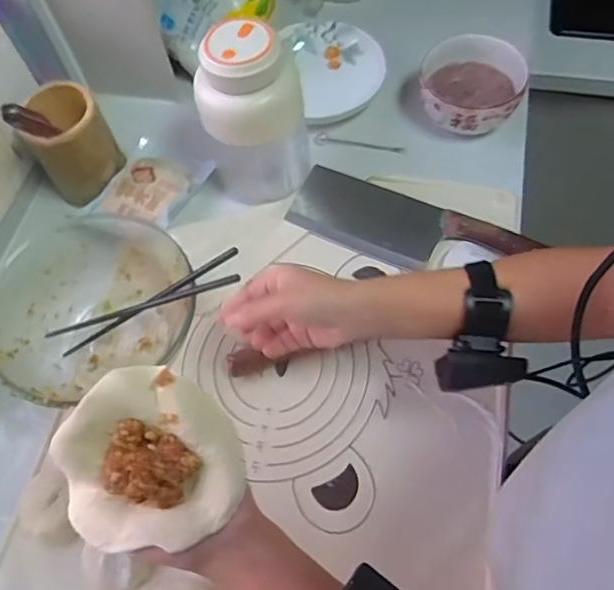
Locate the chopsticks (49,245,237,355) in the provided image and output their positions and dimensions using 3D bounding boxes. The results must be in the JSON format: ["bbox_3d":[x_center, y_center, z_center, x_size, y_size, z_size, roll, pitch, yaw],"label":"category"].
[{"bbox_3d":[-0.162,0.011,0.562,0.228,0.025,0.029,-22,62,22],"label":"chopsticks"}]

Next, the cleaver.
[{"bbox_3d":[0.113,-0.079,0.662,0.272,0.027,0.096,17,64,13],"label":"cleaver"}]

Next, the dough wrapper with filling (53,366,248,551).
[{"bbox_3d":[-0.110,0.119,0.398,0.117,0.048,0.118,39,70,18],"label":"dough wrapper with filling"}]

